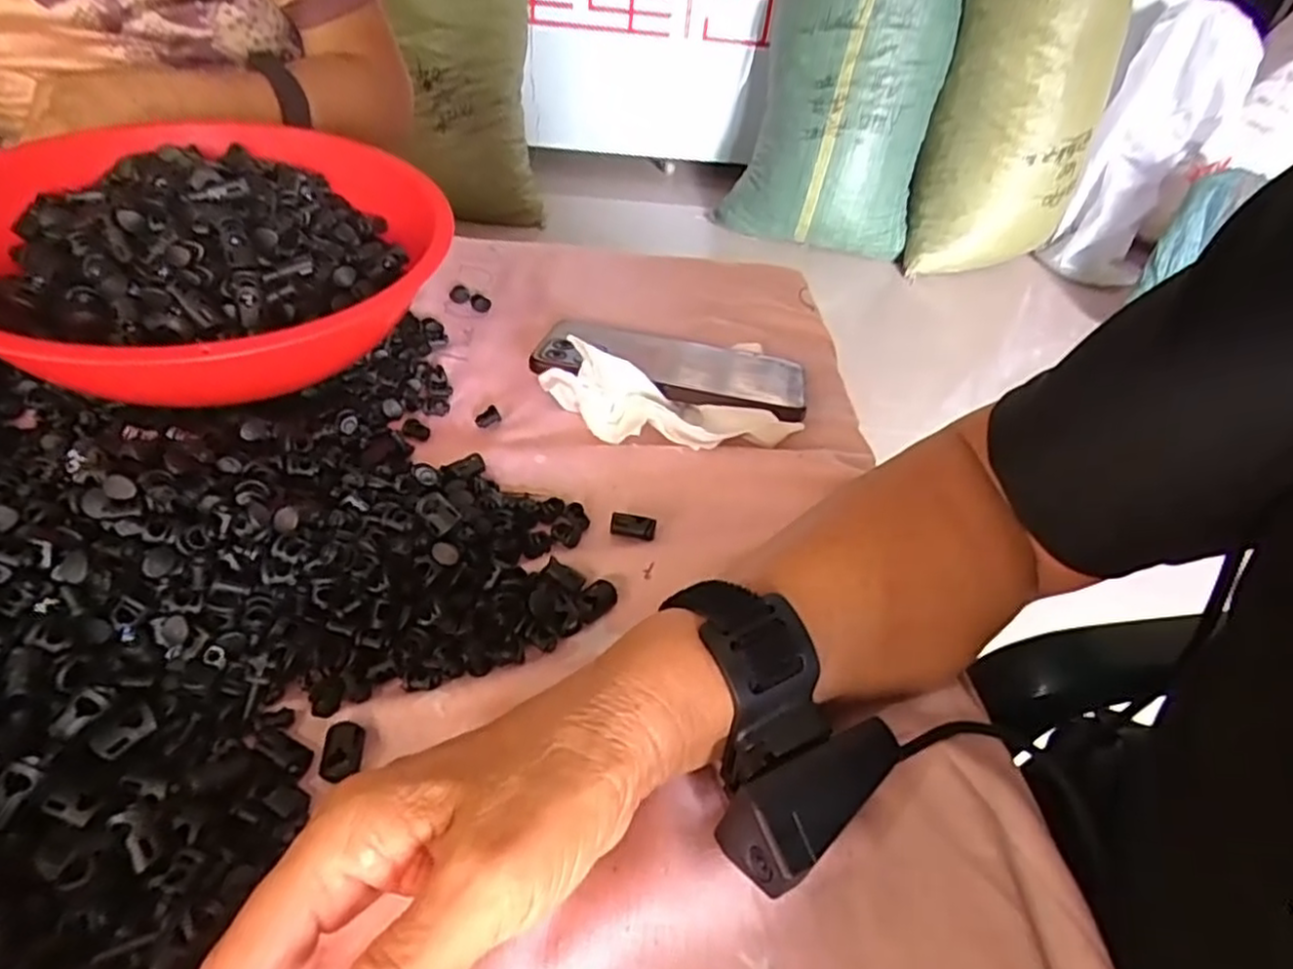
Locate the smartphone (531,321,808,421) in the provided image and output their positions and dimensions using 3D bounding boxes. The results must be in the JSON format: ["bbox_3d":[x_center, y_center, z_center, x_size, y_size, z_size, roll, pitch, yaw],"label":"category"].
[{"bbox_3d":[0.016,-0.071,0.424,0.160,0.012,0.077,11,34,2],"label":"smartphone"}]

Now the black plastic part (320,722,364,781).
[{"bbox_3d":[-0.113,0.098,0.260,0.014,0.006,0.020,-3,47,-10],"label":"black plastic part"}]

